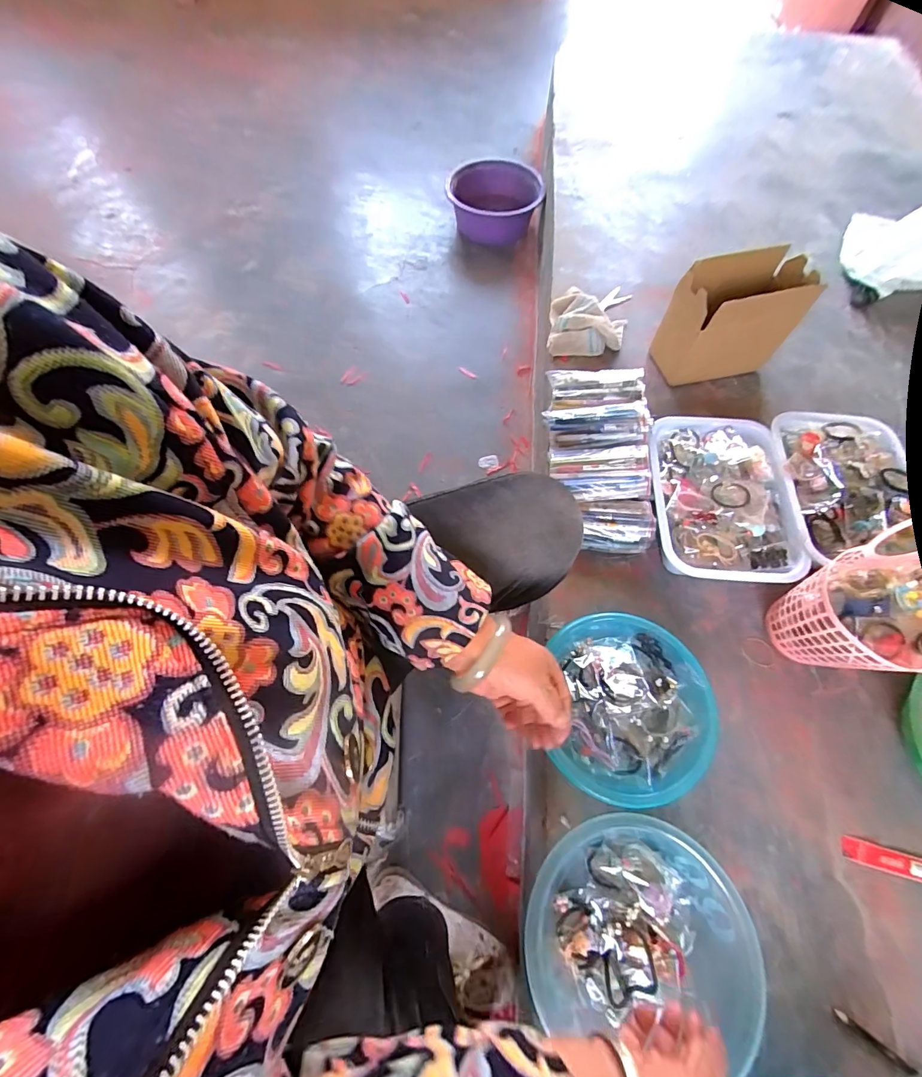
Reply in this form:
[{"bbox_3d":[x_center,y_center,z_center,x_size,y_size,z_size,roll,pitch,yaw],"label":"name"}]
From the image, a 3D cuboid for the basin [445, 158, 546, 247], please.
[{"bbox_3d":[0.097,-0.997,1.275,0.268,0.123,0.279,0,66,0],"label":"basin"}]

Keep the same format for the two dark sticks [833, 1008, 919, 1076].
[{"bbox_3d":[0.493,0.579,0.456,0.182,0.011,0.011,35,70,14],"label":"two dark sticks"}]

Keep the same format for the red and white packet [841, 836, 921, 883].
[{"bbox_3d":[0.570,0.413,0.534,0.182,0.008,0.026,14,67,6],"label":"red and white packet"}]

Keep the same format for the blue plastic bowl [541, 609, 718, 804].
[{"bbox_3d":[0.215,0.221,0.572,0.204,0.075,0.224,4,66,1],"label":"blue plastic bowl"}]

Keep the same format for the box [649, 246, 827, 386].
[{"bbox_3d":[0.474,-0.387,0.772,0.217,0.187,0.101,-13,67,-6],"label":"box"}]

